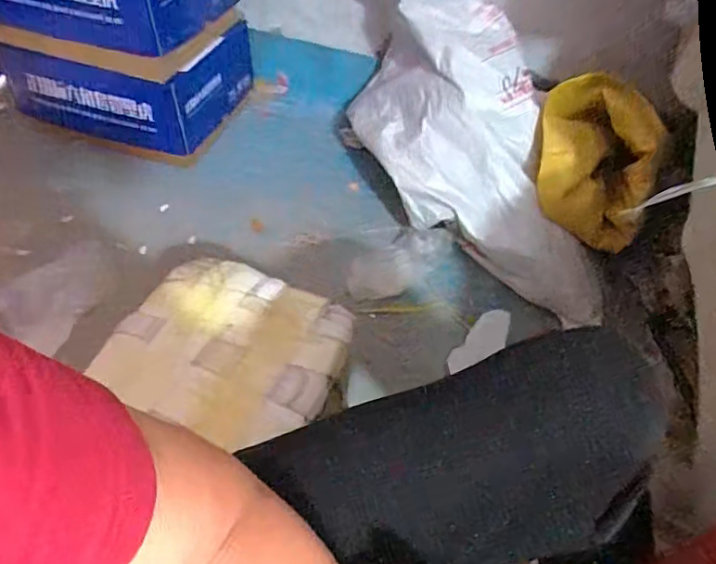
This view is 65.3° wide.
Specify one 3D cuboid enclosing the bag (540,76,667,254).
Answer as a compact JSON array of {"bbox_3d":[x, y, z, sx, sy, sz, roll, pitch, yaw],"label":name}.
[{"bbox_3d":[0.375,-0.197,0.890,0.191,0.143,0.223,20,55,14],"label":"bag"}]

